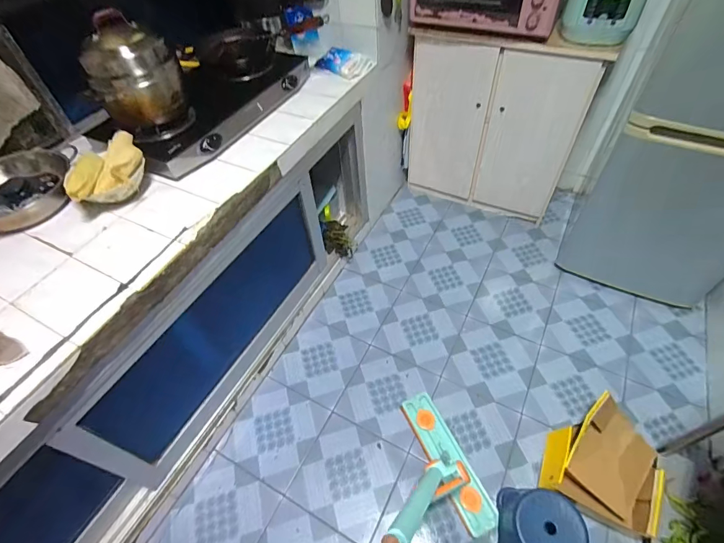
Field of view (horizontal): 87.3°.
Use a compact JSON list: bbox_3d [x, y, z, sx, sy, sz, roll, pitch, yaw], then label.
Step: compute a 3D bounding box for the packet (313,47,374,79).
[{"bbox_3d":[-0.061,-0.750,1.371,0.189,0.045,0.130,32,61,26],"label":"packet"}]

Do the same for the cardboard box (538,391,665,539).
[{"bbox_3d":[0.722,0.558,1.139,0.282,0.126,0.306,21,57,20],"label":"cardboard box"}]

